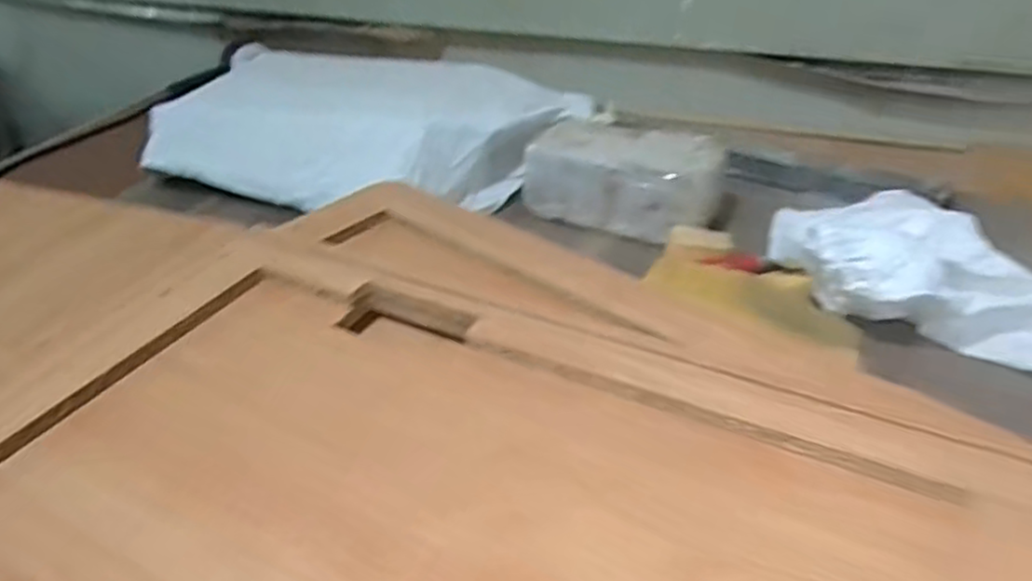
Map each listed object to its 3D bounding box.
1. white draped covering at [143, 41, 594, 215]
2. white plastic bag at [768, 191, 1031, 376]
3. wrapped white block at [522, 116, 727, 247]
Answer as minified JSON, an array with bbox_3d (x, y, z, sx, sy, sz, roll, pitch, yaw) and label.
[{"bbox_3d":[-0.216,-0.233,1.013,0.562,0.115,0.297,9,38,11],"label":"white draped covering"},{"bbox_3d":[0.424,-0.014,0.701,0.331,0.101,0.146,11,38,14],"label":"white plastic bag"},{"bbox_3d":[0.135,-0.142,0.902,0.236,0.102,0.122,17,40,20],"label":"wrapped white block"}]

